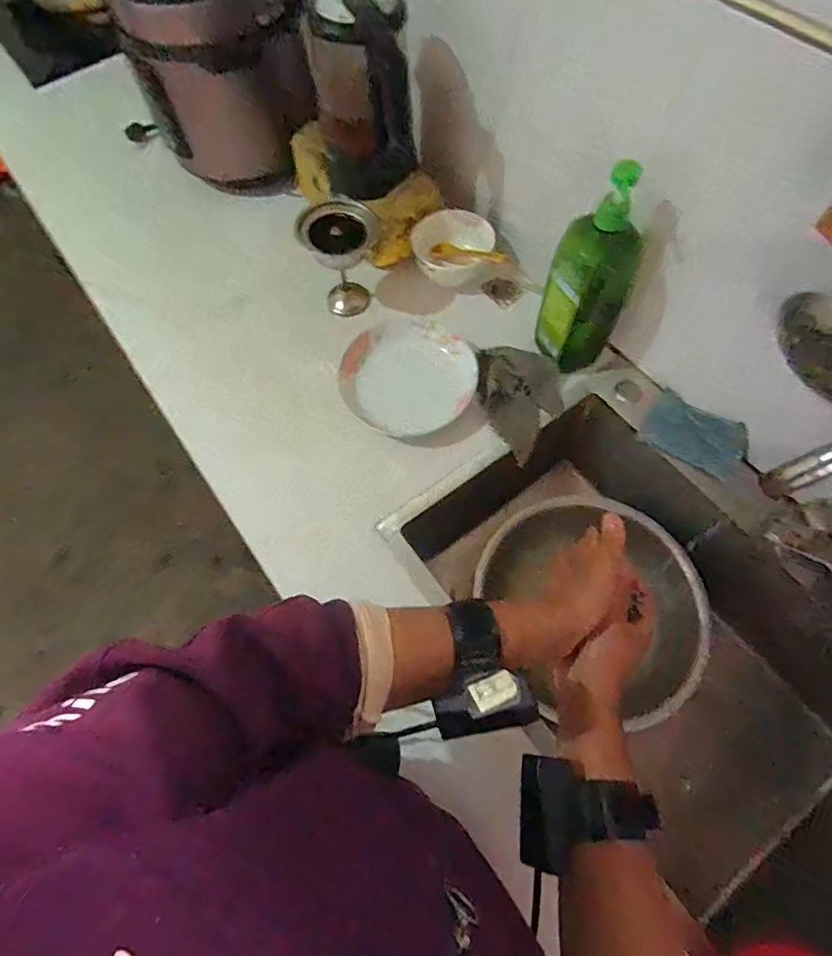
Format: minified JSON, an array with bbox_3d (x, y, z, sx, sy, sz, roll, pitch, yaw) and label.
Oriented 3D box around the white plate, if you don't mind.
[{"bbox_3d":[-0.011,-0.150,0.750,0.192,0.037,0.175,-1,66,2],"label":"white plate"}]

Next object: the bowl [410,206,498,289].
[{"bbox_3d":[0.053,-0.368,0.806,0.112,0.049,0.122,-1,66,2],"label":"bowl"}]

